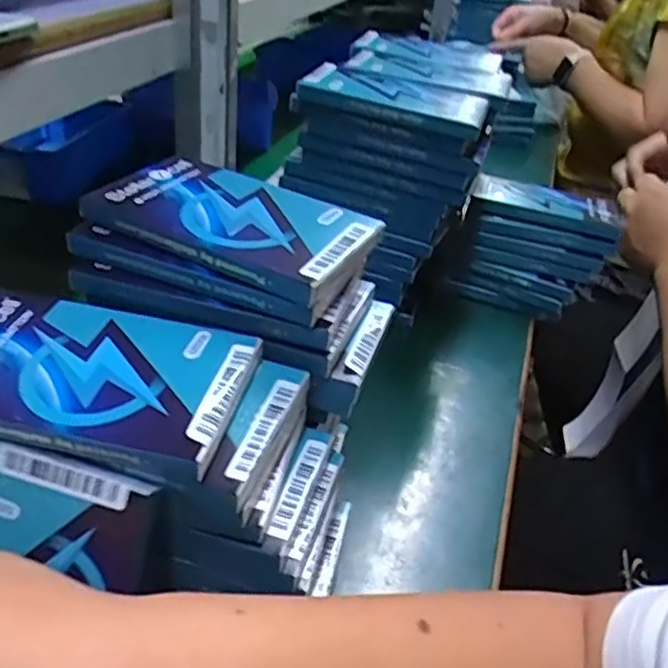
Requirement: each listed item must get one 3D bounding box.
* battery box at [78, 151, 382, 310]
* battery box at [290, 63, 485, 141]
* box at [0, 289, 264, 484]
[{"bbox_3d":[-0.050,-0.059,0.348,0.131,0.010,0.075,23,42,18],"label":"battery box"},{"bbox_3d":[0.044,-0.174,0.508,0.134,0.017,0.071,15,35,12],"label":"battery box"},{"bbox_3d":[-0.105,0.018,0.296,0.133,0.019,0.078,11,34,8],"label":"box"}]

